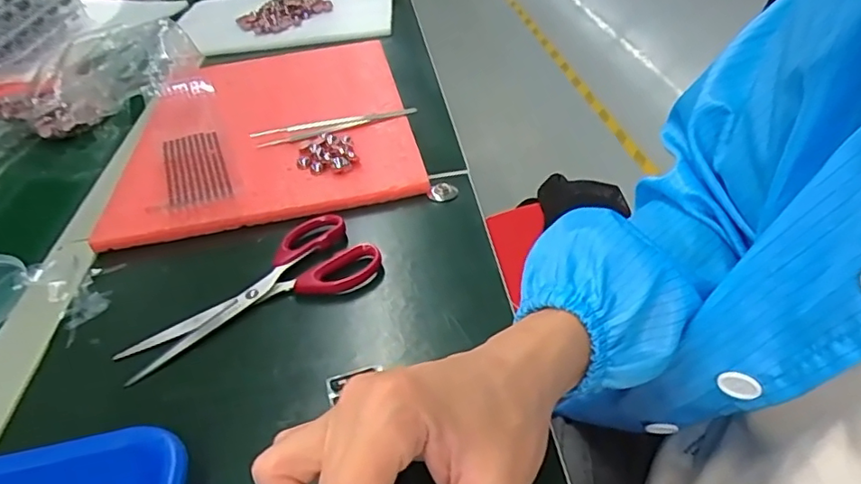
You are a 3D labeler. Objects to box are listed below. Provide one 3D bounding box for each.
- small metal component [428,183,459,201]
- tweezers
[{"bbox_3d":[0.011,-0.040,0.458,0.021,0.009,0.021,-4,40,3],"label":"small metal component"},{"bbox_3d":[-0.087,-0.110,0.532,0.152,0.012,0.021,-17,41,-12],"label":"tweezers"}]

